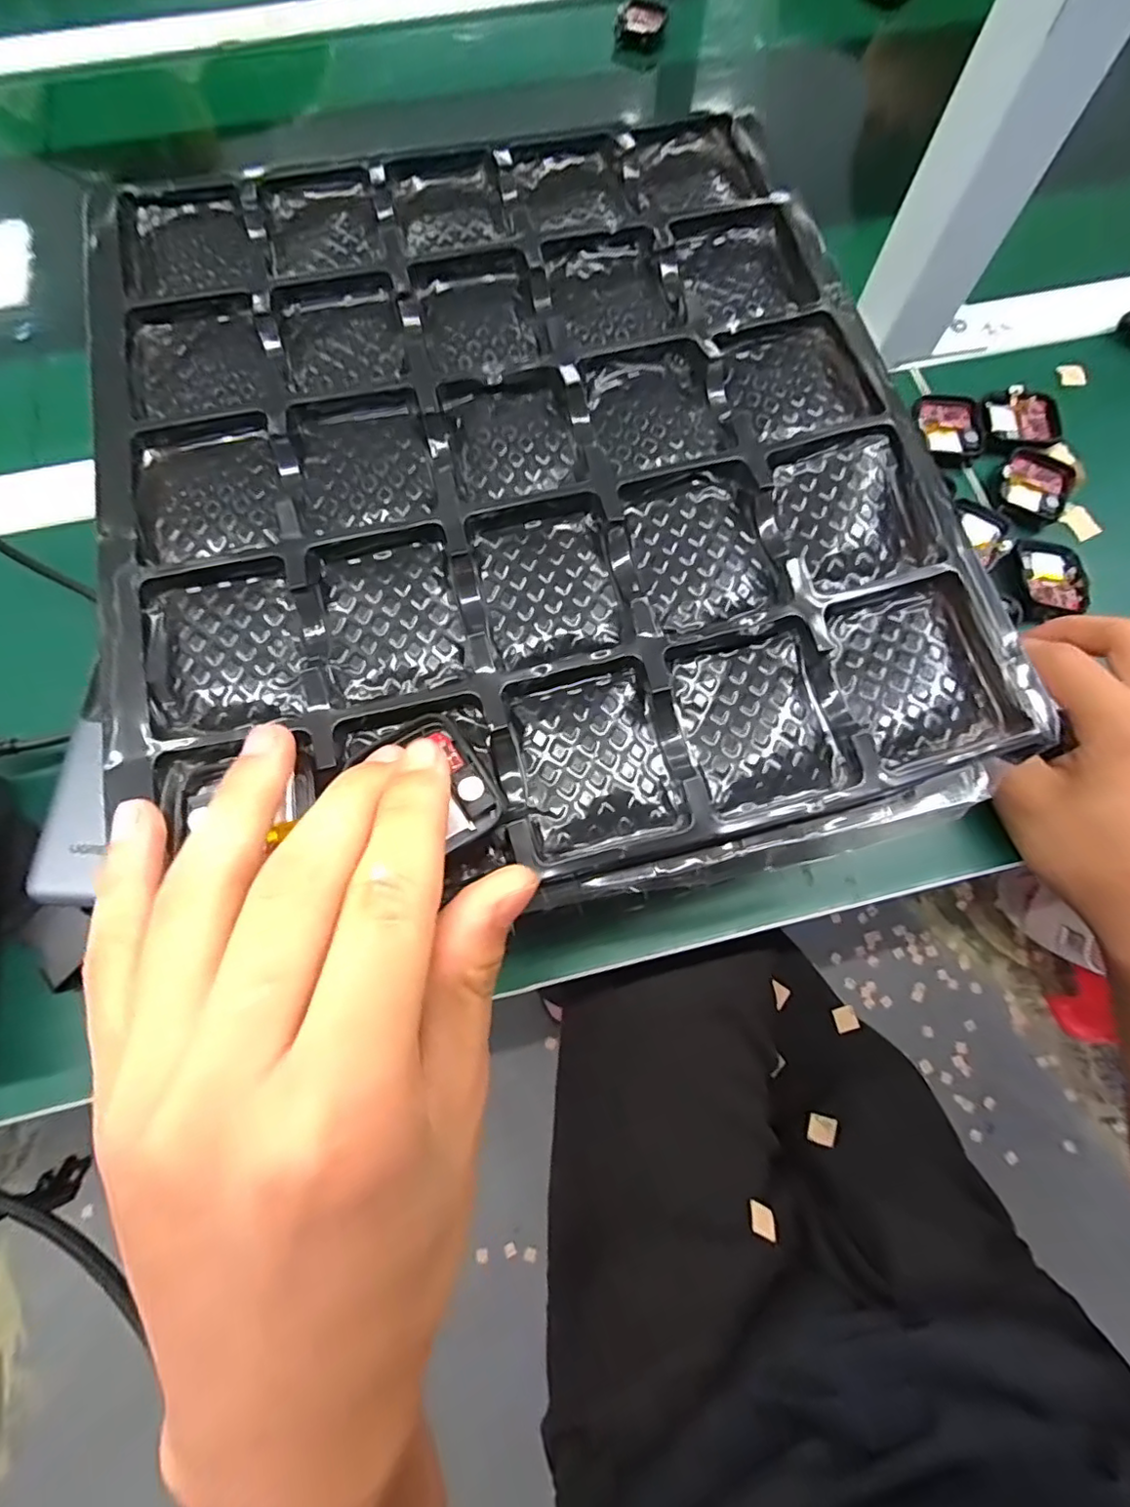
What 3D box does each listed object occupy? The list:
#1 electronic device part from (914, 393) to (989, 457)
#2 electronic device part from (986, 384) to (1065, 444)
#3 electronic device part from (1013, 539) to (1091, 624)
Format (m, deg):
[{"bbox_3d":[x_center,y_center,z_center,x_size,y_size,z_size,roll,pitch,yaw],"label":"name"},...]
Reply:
[{"bbox_3d":[0.226,-0.193,0.350,0.036,0.006,0.043,3,72,1],"label":"electronic device part"},{"bbox_3d":[0.271,-0.200,0.352,0.039,0.009,0.037,-2,72,-1],"label":"electronic device part"},{"bbox_3d":[0.258,-0.093,0.321,0.038,0.010,0.051,5,72,1],"label":"electronic device part"}]

